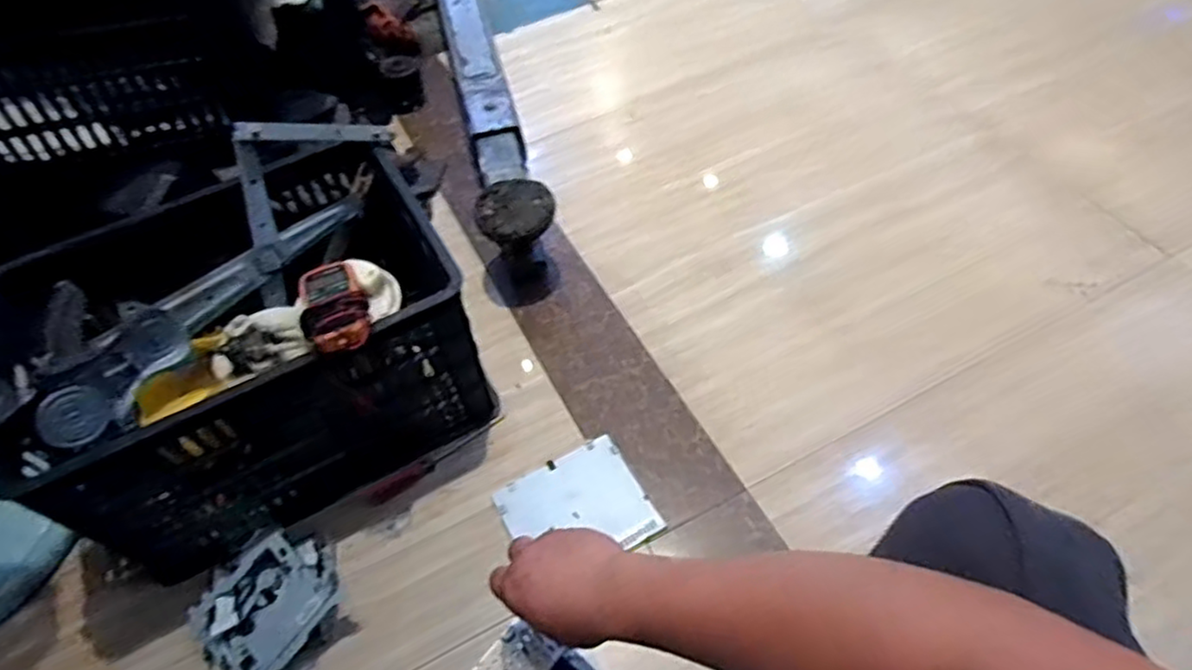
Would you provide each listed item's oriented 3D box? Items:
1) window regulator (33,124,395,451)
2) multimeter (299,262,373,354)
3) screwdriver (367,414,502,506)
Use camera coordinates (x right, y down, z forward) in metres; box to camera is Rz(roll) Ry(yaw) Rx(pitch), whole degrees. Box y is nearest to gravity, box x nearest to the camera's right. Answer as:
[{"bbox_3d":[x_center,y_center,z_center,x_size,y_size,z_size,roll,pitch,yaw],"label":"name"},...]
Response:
[{"bbox_3d":[-0.441,-0.098,0.806,0.072,0.173,0.508,24,59,20],"label":"window regulator"},{"bbox_3d":[-0.281,-0.033,0.733,0.068,0.045,0.126,-24,43,-14],"label":"multimeter"},{"bbox_3d":[-0.218,0.168,0.957,0.205,0.021,0.027,-34,58,-21],"label":"screwdriver"}]

